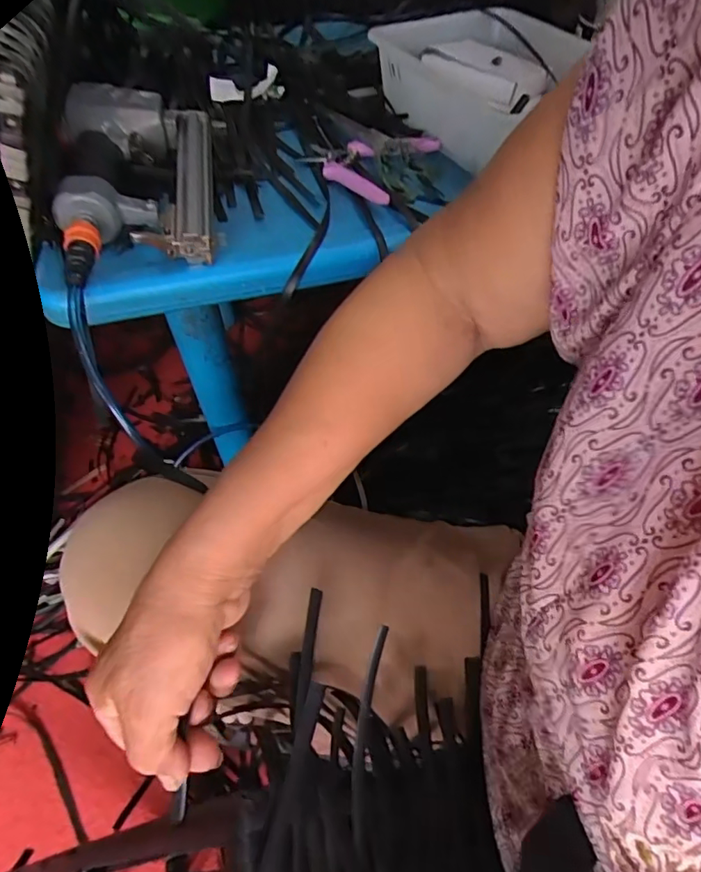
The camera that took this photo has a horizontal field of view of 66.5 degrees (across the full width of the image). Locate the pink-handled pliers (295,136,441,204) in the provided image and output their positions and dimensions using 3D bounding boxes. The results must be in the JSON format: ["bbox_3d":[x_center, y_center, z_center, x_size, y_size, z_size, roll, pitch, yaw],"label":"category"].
[{"bbox_3d":[0.009,-0.300,0.572,0.135,0.016,0.134,25,57,16],"label":"pink-handled pliers"}]

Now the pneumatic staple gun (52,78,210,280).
[{"bbox_3d":[-0.201,-0.238,0.501,0.135,0.061,0.255,-8,54,-7],"label":"pneumatic staple gun"}]

